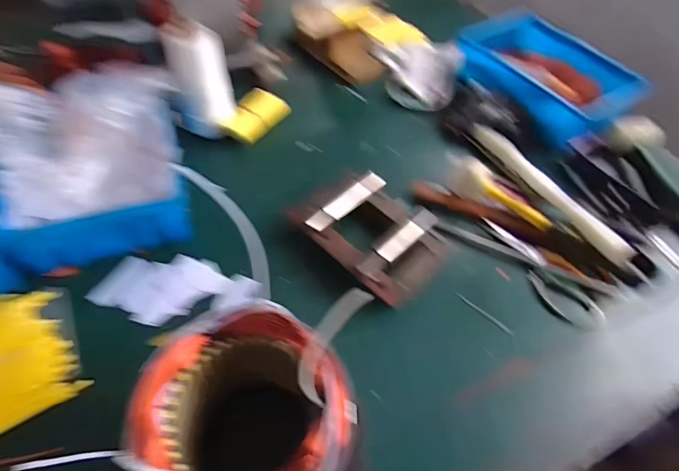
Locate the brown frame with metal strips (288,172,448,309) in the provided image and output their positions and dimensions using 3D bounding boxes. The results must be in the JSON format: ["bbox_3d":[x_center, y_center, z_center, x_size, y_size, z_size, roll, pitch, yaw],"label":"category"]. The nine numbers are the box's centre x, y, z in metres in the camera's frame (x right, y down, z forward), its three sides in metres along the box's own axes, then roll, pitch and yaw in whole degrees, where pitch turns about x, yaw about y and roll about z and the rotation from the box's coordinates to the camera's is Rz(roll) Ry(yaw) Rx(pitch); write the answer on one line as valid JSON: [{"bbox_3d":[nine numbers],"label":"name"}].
[{"bbox_3d":[0.043,-0.007,0.534,0.200,0.040,0.144,35,59,19],"label":"brown frame with metal strips"}]

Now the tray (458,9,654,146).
[{"bbox_3d":[0.386,-0.303,0.764,0.193,0.075,0.298,-27,61,-22],"label":"tray"}]

